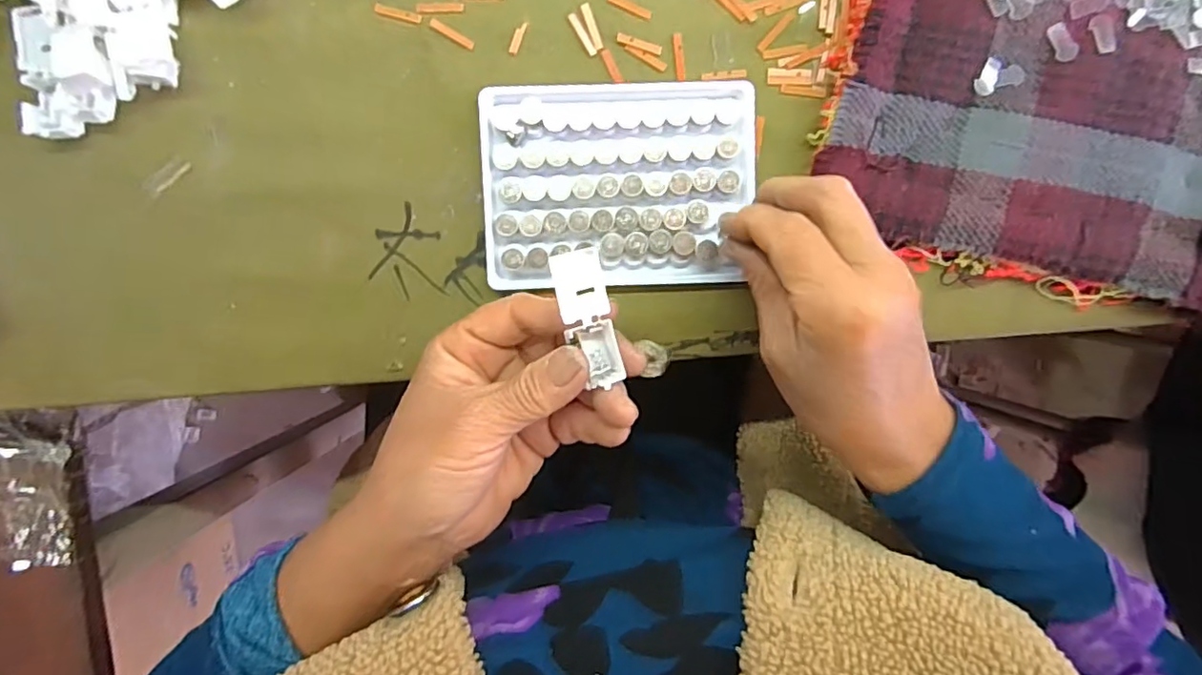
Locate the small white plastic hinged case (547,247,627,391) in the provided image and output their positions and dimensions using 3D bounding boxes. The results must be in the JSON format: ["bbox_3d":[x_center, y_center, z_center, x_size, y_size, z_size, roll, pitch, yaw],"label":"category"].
[{"bbox_3d":[-0.004,-0.008,0.237,0.019,0.014,0.054,-16,105,2],"label":"small white plastic hinged case"}]

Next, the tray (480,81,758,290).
[{"bbox_3d":[0.009,-0.073,0.283,0.127,0.012,0.095,-2,97,0],"label":"tray"}]

